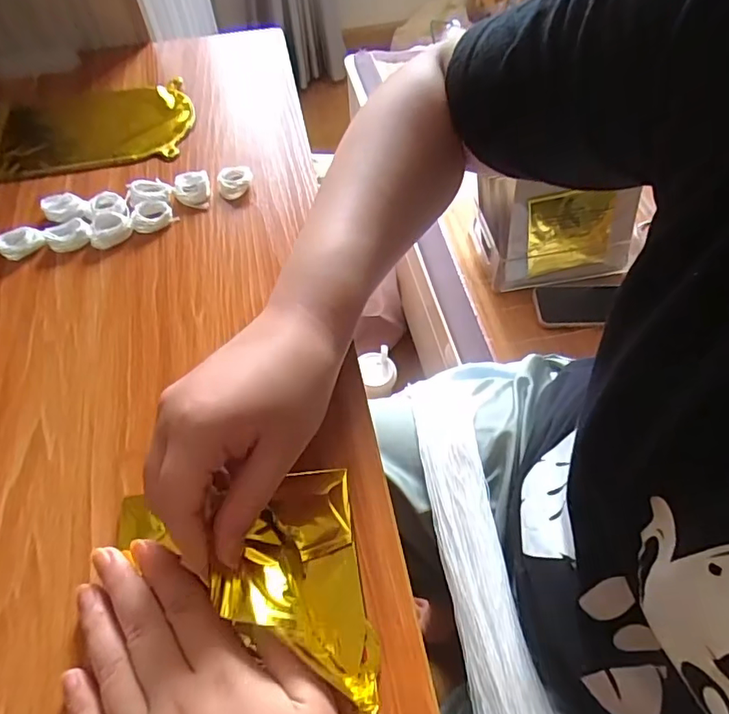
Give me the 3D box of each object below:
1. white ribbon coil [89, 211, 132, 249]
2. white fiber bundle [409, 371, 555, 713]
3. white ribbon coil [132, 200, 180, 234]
[{"bbox_3d":[-0.196,-0.099,0.400,0.030,0.010,0.030,-1,56,2],"label":"white ribbon coil"},{"bbox_3d":[0.112,0.238,0.411,0.064,0.041,0.447,-8,56,-3],"label":"white fiber bundle"},{"bbox_3d":[-0.167,-0.112,0.407,0.033,0.011,0.026,-27,59,-15],"label":"white ribbon coil"}]

